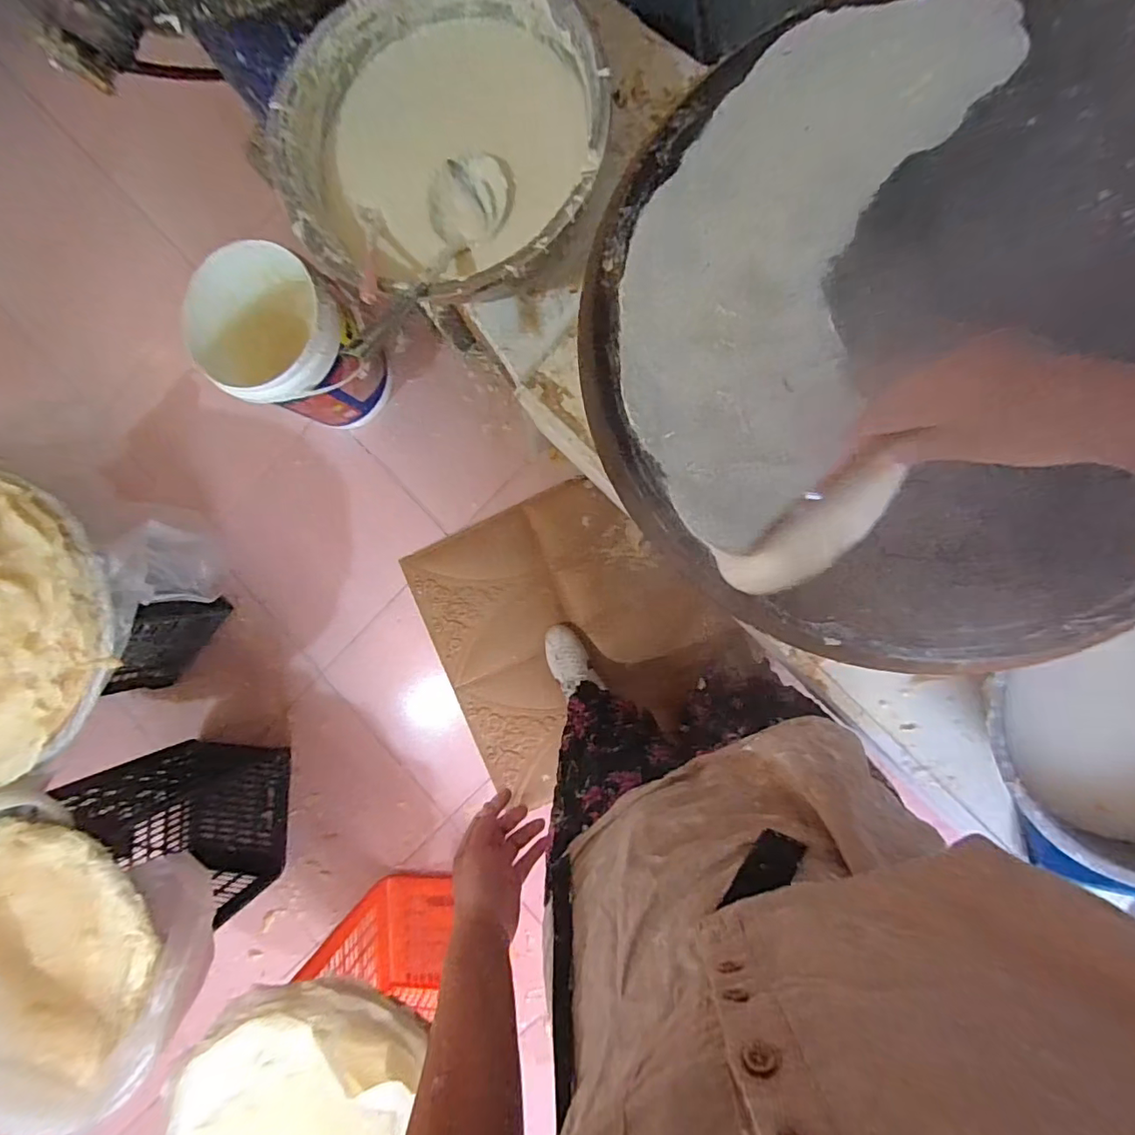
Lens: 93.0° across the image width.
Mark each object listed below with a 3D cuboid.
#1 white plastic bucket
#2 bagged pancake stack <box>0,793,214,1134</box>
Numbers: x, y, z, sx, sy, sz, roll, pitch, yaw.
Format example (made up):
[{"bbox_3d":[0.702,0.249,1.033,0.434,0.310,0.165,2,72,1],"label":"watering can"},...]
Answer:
[{"bbox_3d":[-0.615,-0.499,1.264,0.310,0.343,0.295,21,92,8],"label":"white plastic bucket"},{"bbox_3d":[-0.909,0.673,0.919,0.545,0.198,0.499,3,90,8],"label":"bagged pancake stack"}]

